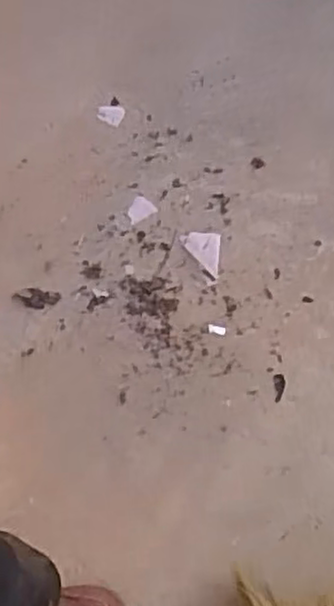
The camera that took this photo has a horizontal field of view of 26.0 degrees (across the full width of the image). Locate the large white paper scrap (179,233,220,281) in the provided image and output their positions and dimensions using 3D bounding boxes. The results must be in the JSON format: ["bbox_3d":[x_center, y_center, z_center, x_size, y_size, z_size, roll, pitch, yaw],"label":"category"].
[{"bbox_3d":[0.062,-0.091,1.354,0.071,0.010,0.093,3,63,2],"label":"large white paper scrap"}]

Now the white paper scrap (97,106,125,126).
[{"bbox_3d":[-0.116,-0.393,1.505,0.056,0.006,0.051,0,63,0],"label":"white paper scrap"}]

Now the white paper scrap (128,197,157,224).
[{"bbox_3d":[-0.054,-0.183,1.404,0.055,0.004,0.048,-30,67,-14],"label":"white paper scrap"}]

